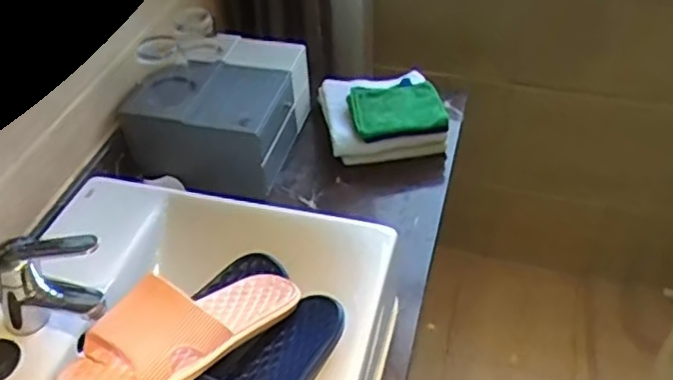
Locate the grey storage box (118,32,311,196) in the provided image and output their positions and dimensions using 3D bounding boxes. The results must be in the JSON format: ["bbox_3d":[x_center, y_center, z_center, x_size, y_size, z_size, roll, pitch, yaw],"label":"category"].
[{"bbox_3d":[-0.168,-0.115,0.963,0.199,0.149,0.187,9,44,12],"label":"grey storage box"}]

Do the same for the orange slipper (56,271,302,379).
[{"bbox_3d":[-0.140,0.123,0.636,0.253,0.074,0.096,-20,44,-36],"label":"orange slipper"}]

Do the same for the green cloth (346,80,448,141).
[{"bbox_3d":[0.089,-0.121,0.967,0.136,0.018,0.083,-6,65,10],"label":"green cloth"}]

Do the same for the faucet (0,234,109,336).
[{"bbox_3d":[-0.287,0.096,0.666,0.116,0.101,0.052,2,43,5],"label":"faucet"}]

